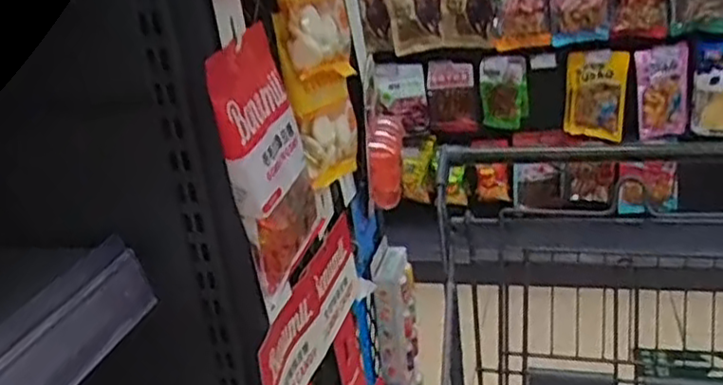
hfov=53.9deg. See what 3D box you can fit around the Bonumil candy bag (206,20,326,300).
[{"bbox_3d":[-0.069,-0.029,0.558,0.034,0.180,0.144,-5,22,6],"label":"Bonumil candy bag"}]

